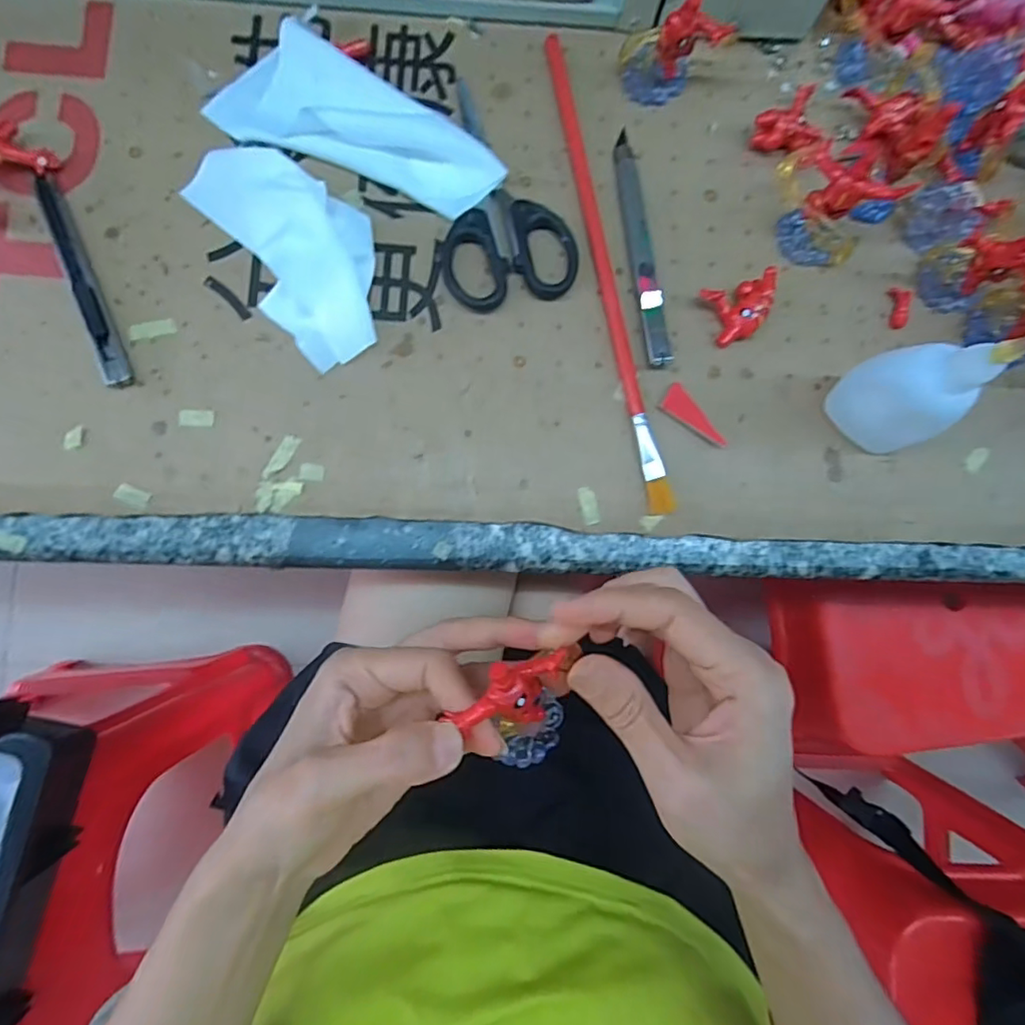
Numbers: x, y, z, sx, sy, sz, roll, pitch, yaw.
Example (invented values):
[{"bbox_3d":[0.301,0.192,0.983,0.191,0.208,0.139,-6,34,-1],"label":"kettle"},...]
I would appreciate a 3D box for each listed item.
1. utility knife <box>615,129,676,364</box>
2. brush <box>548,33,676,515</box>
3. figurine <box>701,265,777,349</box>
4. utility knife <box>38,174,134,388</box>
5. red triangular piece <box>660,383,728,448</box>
[{"bbox_3d":[0.067,-0.139,0.296,0.014,0.013,0.130,-6,85,-5],"label":"utility knife"},{"bbox_3d":[0.048,-0.129,0.292,0.012,0.012,0.262,-11,85,-5],"label":"brush"},{"bbox_3d":[0.119,-0.104,0.294,0.035,0.016,0.029,-20,86,-6],"label":"figurine"},{"bbox_3d":[-0.207,-0.112,0.274,0.010,0.007,0.113,-23,86,-6],"label":"utility knife"},{"bbox_3d":[0.093,-0.049,0.287,0.038,0.004,0.016,36,88,11],"label":"red triangular piece"}]

